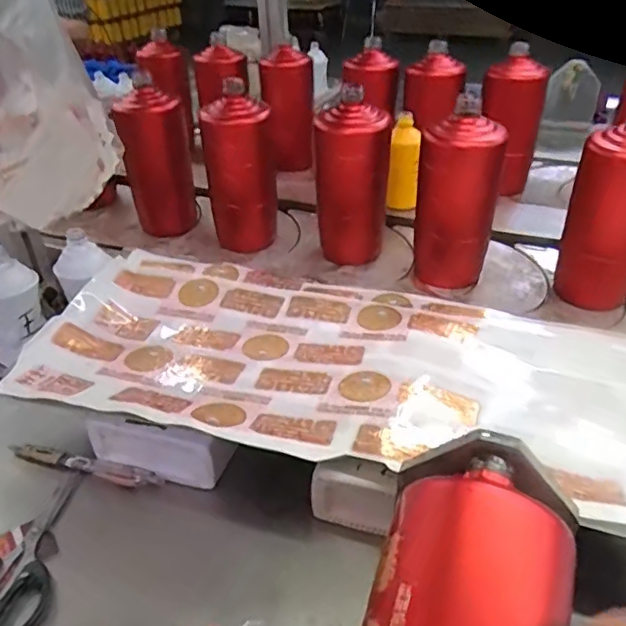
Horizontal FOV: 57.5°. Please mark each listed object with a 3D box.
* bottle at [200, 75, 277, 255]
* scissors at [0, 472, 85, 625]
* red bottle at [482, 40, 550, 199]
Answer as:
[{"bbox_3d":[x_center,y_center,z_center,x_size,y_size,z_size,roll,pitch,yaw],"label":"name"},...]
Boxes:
[{"bbox_3d":[-0.084,-0.165,0.683,0.058,0.177,0.064,20,40,29],"label":"bottle"},{"bbox_3d":[-0.202,0.163,0.399,0.067,0.014,0.129,1,35,5],"label":"scissors"},{"bbox_3d":[0.275,-0.259,0.791,0.067,0.173,0.072,-21,39,-25],"label":"red bottle"}]

